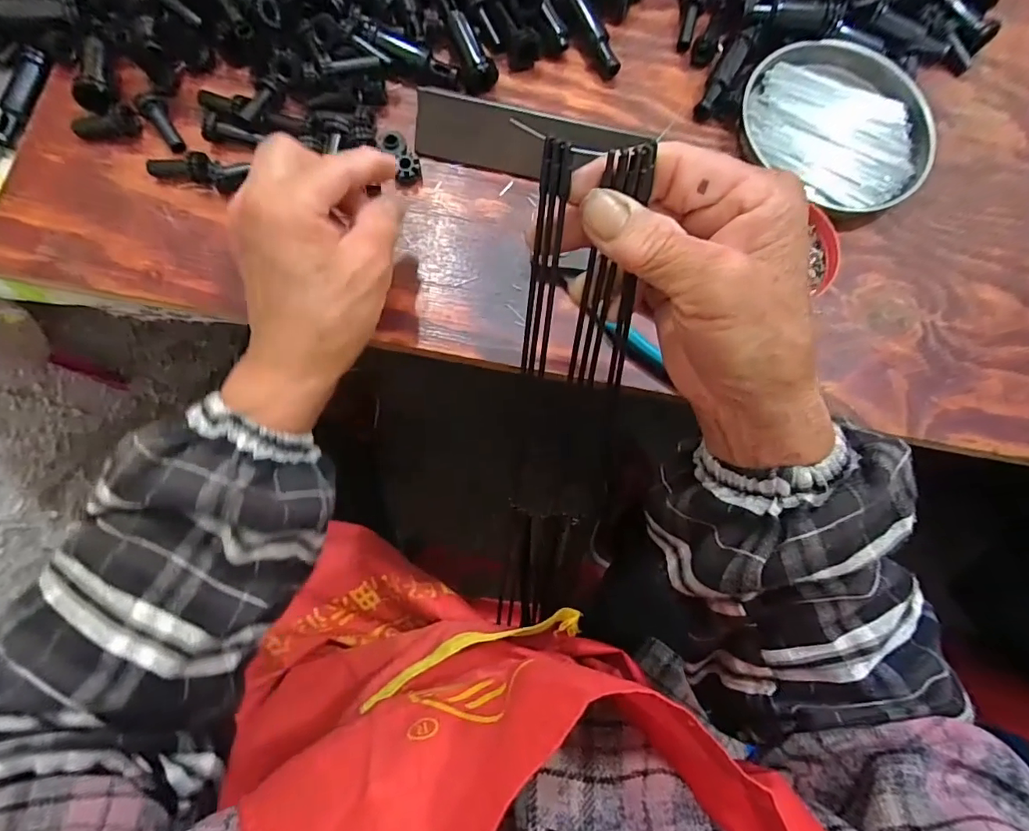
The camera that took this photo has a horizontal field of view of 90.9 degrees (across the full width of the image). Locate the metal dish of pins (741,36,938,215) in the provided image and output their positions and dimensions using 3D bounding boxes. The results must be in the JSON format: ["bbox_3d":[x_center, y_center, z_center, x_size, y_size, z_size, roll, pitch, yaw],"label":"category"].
[{"bbox_3d":[0.229,-0.212,0.359,0.131,0.022,0.118,14,77,2],"label":"metal dish of pins"}]

